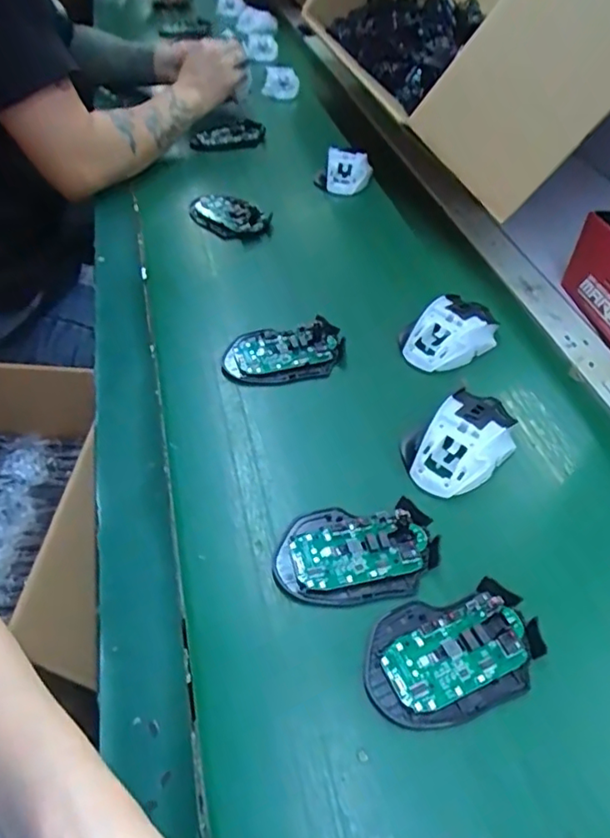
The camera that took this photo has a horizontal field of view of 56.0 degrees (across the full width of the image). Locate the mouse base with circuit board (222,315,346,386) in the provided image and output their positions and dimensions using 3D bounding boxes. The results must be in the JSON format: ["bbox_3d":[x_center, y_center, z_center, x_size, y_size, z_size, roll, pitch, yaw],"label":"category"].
[{"bbox_3d":[-0.019,-0.062,0.550,0.115,0.025,0.064,-5,48,-7],"label":"mouse base with circuit board"}]

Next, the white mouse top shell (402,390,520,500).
[{"bbox_3d":[0.131,0.014,0.474,0.111,0.034,0.072,-31,56,-27],"label":"white mouse top shell"}]

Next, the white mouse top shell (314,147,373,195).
[{"bbox_3d":[0.055,-0.335,0.774,0.078,0.069,0.030,-5,5,-23],"label":"white mouse top shell"}]

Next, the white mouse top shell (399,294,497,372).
[{"bbox_3d":[0.145,-0.088,0.569,0.109,0.036,0.069,-28,55,-25],"label":"white mouse top shell"}]

